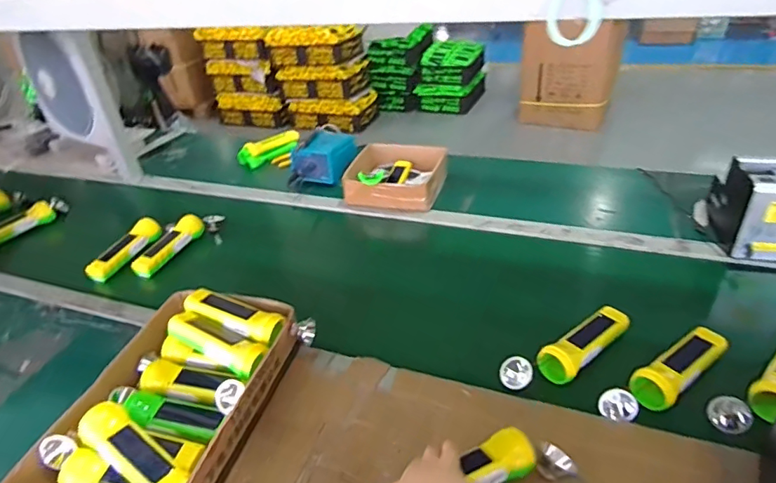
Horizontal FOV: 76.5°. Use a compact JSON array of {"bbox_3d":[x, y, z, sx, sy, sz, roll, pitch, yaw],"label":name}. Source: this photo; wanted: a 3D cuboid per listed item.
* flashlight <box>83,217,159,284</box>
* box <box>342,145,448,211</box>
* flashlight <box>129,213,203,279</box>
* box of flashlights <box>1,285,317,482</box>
[{"bbox_3d":[-0.555,0.014,1.058,0.059,0.043,0.191,6,37,18],"label":"flashlight"},{"bbox_3d":[0.024,-0.161,1.175,0.213,0.069,0.222,4,36,15],"label":"box"},{"bbox_3d":[-0.460,0.006,1.024,0.052,0.044,0.171,13,39,26],"label":"flashlight"},{"bbox_3d":[-0.288,0.239,0.631,0.232,0.096,0.422,8,37,20],"label":"box of flashlights"}]

